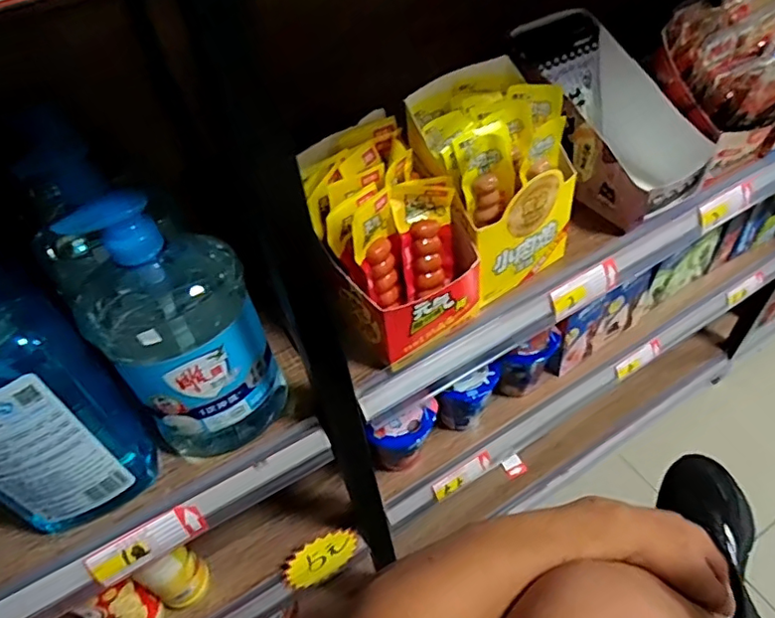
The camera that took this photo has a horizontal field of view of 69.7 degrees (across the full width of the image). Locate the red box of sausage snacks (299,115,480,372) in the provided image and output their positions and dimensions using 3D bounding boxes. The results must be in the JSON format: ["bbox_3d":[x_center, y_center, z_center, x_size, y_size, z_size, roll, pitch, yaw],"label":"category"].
[{"bbox_3d":[-0.002,-0.062,0.534,0.134,0.155,0.158,-35,53,-22],"label":"red box of sausage snacks"}]

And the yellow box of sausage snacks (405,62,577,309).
[{"bbox_3d":[0.104,-0.130,0.577,0.137,0.175,0.139,-30,52,-19],"label":"yellow box of sausage snacks"}]

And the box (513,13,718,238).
[{"bbox_3d":[0.268,-0.227,0.681,0.135,0.165,0.243,-27,51,-17],"label":"box"}]

